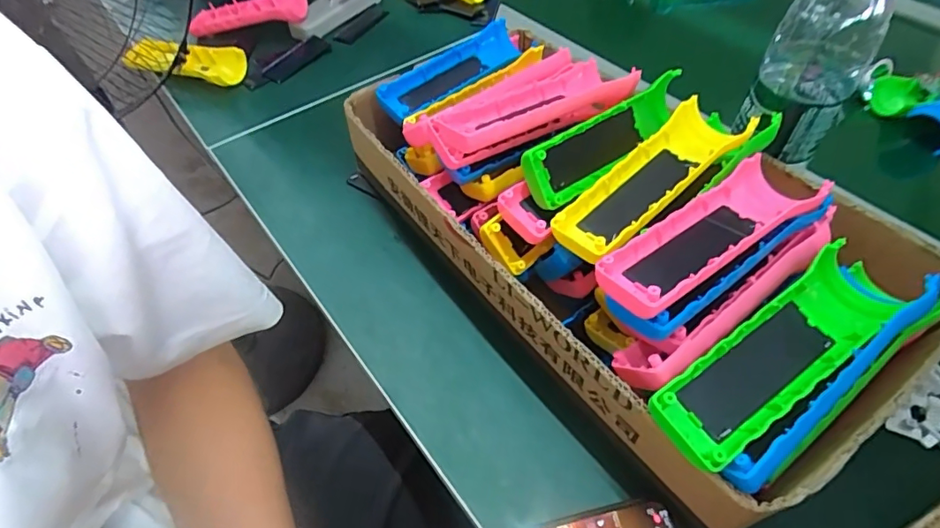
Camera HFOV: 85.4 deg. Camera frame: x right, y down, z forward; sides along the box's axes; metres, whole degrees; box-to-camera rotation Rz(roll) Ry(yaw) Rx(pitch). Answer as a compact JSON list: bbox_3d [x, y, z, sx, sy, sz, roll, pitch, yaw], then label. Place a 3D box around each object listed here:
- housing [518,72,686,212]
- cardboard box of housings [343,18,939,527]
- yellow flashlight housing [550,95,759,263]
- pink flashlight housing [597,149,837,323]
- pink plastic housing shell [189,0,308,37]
[{"bbox_3d":[0.093,-0.091,0.359,0.030,0.040,0.140,36,59,26],"label":"housing"},{"bbox_3d":[0.095,-0.056,0.371,0.222,0.098,0.414,-29,56,-22],"label":"cardboard box of housings"},{"bbox_3d":[0.120,-0.055,0.332,0.151,0.034,0.047,-37,59,-26],"label":"yellow flashlight housing"},{"bbox_3d":[0.140,-0.018,0.297,0.154,0.031,0.045,-29,56,-22],"label":"pink flashlight housing"},{"bbox_3d":[-0.279,-0.315,0.641,0.162,0.028,0.030,-3,49,15],"label":"pink plastic housing shell"}]

